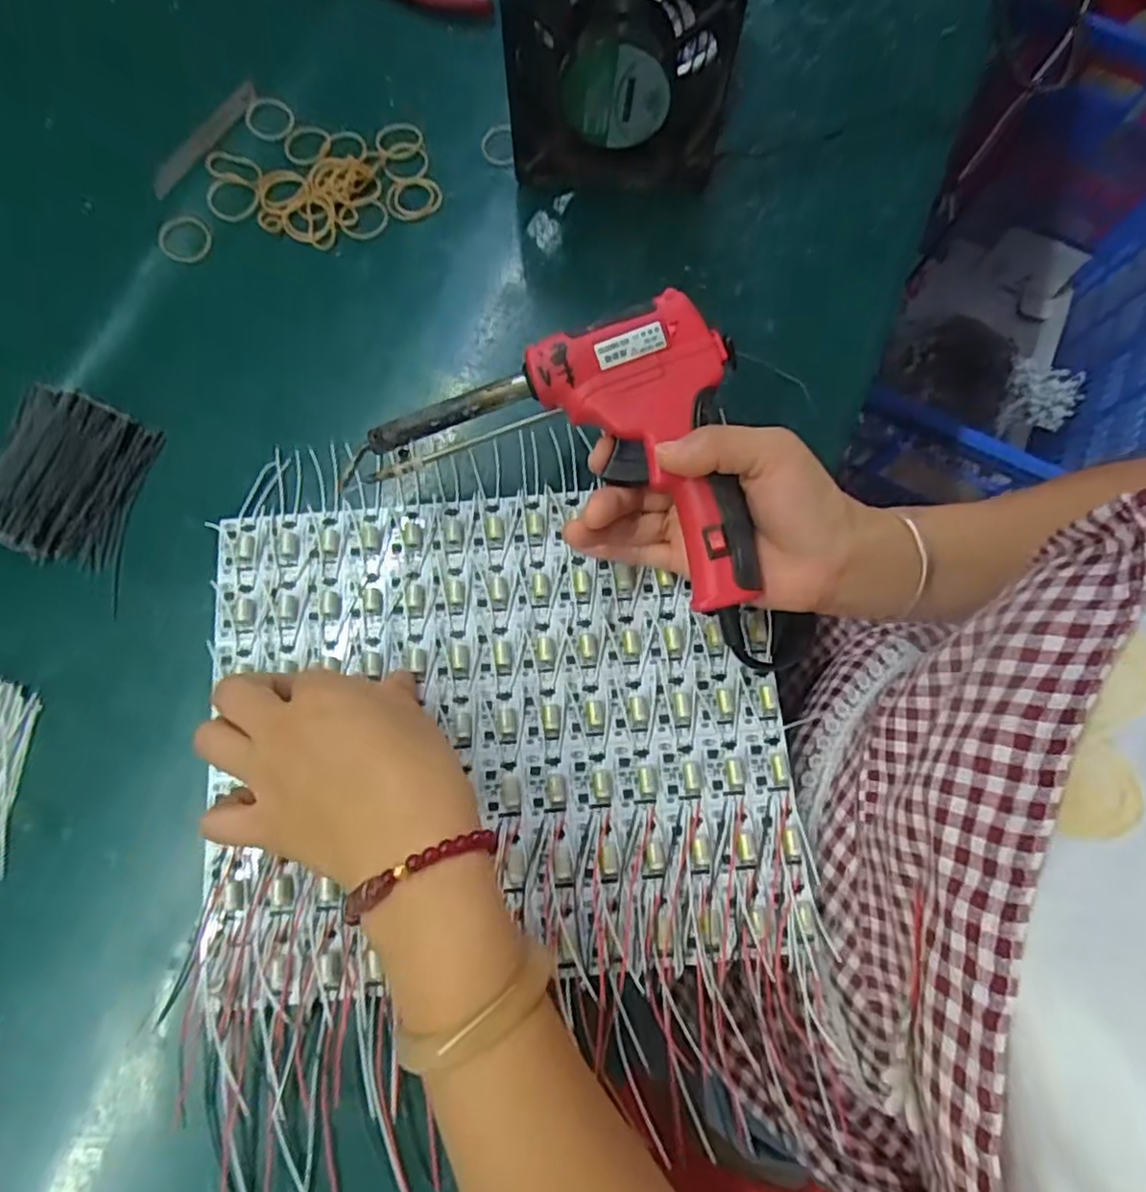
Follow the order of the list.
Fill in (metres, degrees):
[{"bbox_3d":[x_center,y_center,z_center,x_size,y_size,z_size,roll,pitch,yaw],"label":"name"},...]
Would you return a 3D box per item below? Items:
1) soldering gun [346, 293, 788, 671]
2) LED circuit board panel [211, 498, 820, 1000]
[{"bbox_3d":[0.026,-0.075,0.336,0.225,0.042,0.137,25,95,5],"label":"soldering gun"},{"bbox_3d":[-0.037,0.063,0.346,0.282,0.013,0.235,-3,74,-3],"label":"LED circuit board panel"}]

